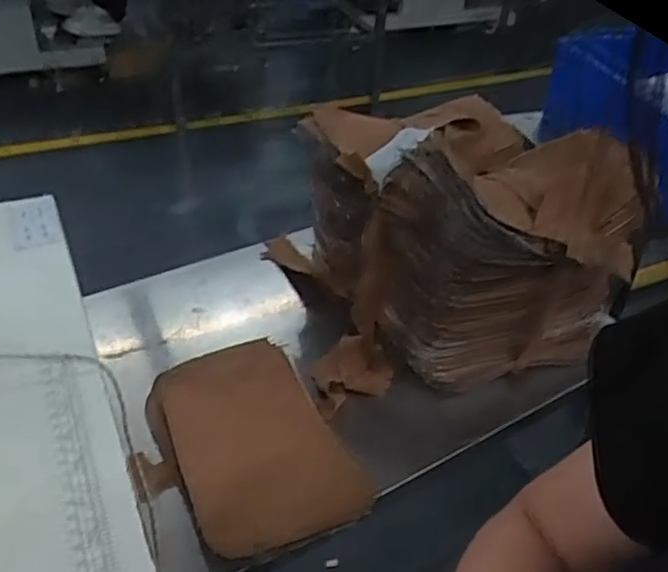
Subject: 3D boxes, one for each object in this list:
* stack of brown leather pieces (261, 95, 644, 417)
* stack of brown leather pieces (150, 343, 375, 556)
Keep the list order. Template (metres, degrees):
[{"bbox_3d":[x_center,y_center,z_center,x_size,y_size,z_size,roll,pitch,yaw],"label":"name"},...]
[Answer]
[{"bbox_3d":[0.117,-0.076,0.888,0.347,0.273,0.403,-9,39,-15],"label":"stack of brown leather pieces"},{"bbox_3d":[-0.085,0.154,0.696,0.170,0.064,0.253,-16,41,-24],"label":"stack of brown leather pieces"}]

